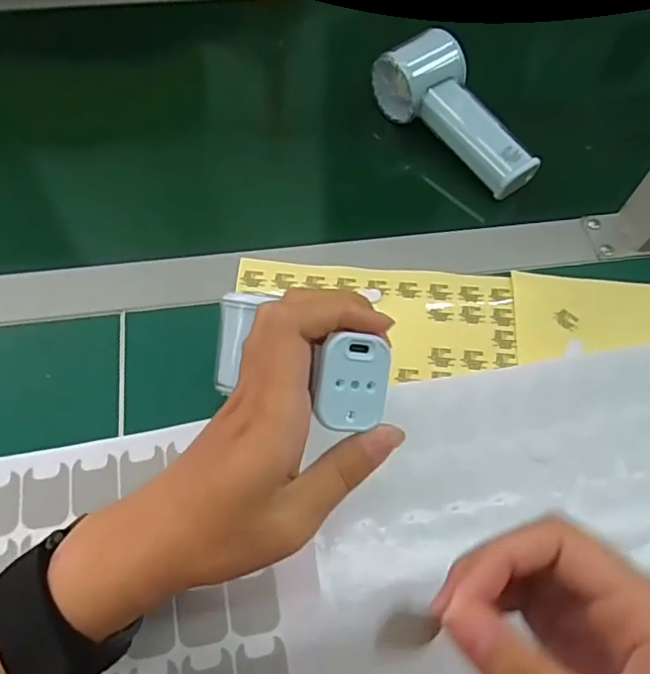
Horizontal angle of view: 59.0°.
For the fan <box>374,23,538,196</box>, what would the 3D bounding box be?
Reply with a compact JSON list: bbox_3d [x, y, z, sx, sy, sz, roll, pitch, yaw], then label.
[{"bbox_3d":[0.106,-0.180,0.455,0.055,0.049,0.147,-31,68,-18],"label":"fan"}]

